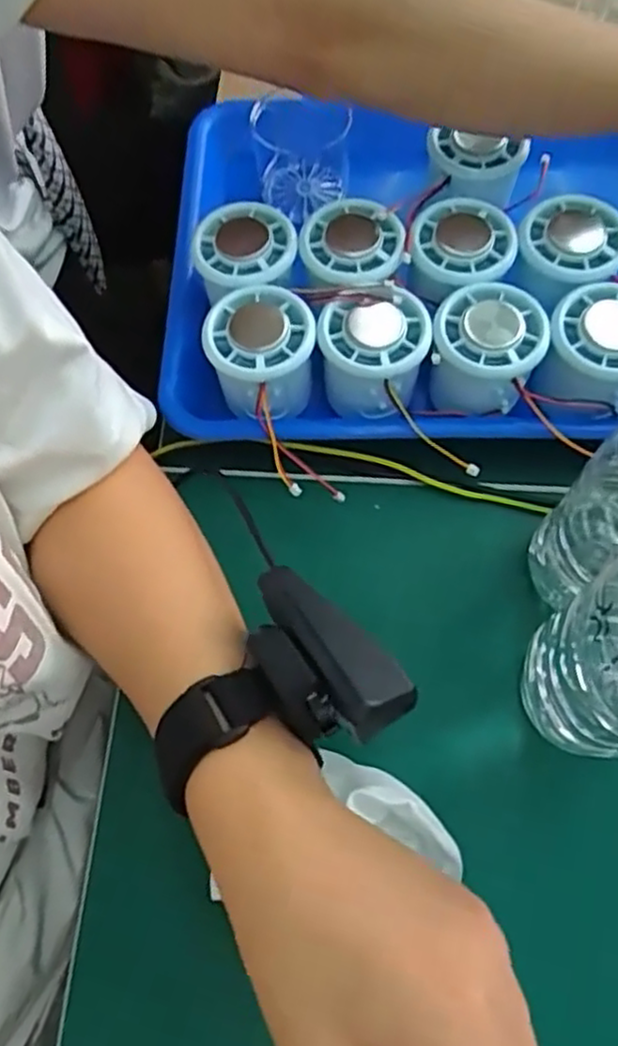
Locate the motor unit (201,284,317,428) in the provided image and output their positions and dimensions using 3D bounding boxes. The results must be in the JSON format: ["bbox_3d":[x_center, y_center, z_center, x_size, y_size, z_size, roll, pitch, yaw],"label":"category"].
[{"bbox_3d":[-0.026,-0.087,0.372,0.056,0.045,0.052,0,68,0],"label":"motor unit"}]

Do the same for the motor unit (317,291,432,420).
[{"bbox_3d":[0.032,-0.087,0.370,0.055,0.046,0.049,16,69,6],"label":"motor unit"}]

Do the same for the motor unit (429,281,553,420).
[{"bbox_3d":[0.088,-0.086,0.366,0.052,0.044,0.054,0,68,0],"label":"motor unit"}]

